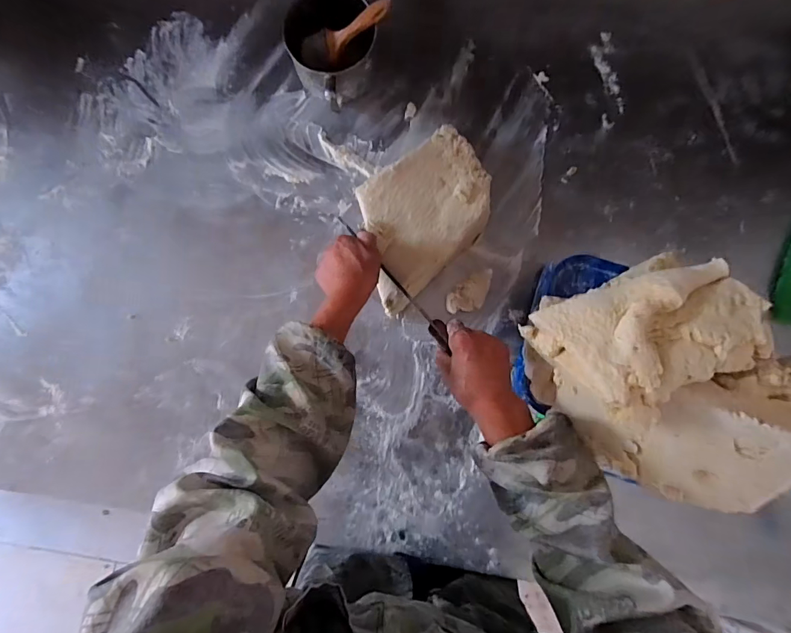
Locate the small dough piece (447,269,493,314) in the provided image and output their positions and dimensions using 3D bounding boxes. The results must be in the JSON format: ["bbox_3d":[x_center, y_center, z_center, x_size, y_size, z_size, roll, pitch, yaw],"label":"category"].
[{"bbox_3d":[0.124,-0.037,0.682,0.088,0.031,0.047,-43,88,-3],"label":"small dough piece"}]

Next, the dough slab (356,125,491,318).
[{"bbox_3d":[0.041,-0.155,0.666,0.251,0.058,0.179,-38,84,-1],"label":"dough slab"}]

